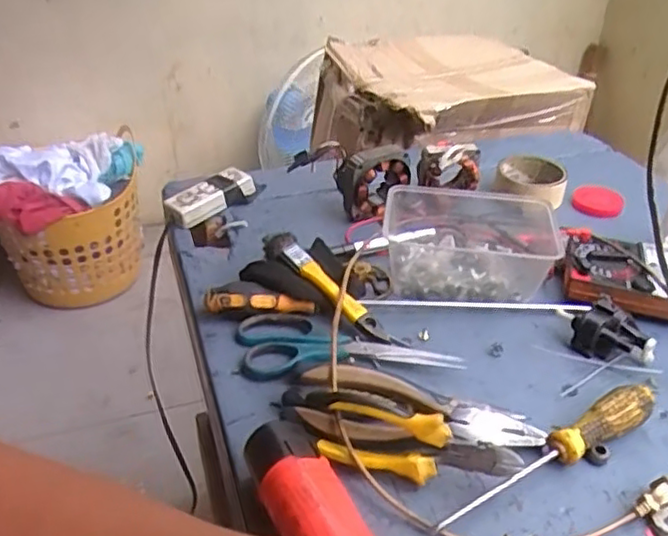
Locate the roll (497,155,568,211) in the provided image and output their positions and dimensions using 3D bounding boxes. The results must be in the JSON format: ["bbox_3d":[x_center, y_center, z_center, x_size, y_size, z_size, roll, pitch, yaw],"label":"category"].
[{"bbox_3d":[0.247,-0.111,0.821,0.076,0.031,0.090,-3,35,-5],"label":"roll"}]

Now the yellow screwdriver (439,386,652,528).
[{"bbox_3d":[0.159,0.138,0.477,0.203,0.033,0.030,-19,39,-26],"label":"yellow screwdriver"}]

